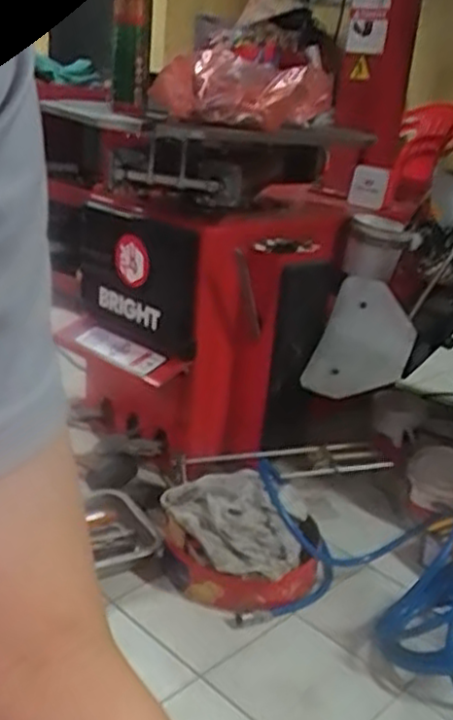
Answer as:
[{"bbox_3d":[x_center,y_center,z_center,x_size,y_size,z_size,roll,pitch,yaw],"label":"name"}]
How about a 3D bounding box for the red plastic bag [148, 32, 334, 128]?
[{"bbox_3d":[0.021,-0.457,1.192,0.289,0.138,0.155,10,21,12],"label":"red plastic bag"}]

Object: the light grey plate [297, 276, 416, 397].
[{"bbox_3d":[0.250,-0.032,1.331,0.175,0.225,0.015,21,-4,37],"label":"light grey plate"}]

